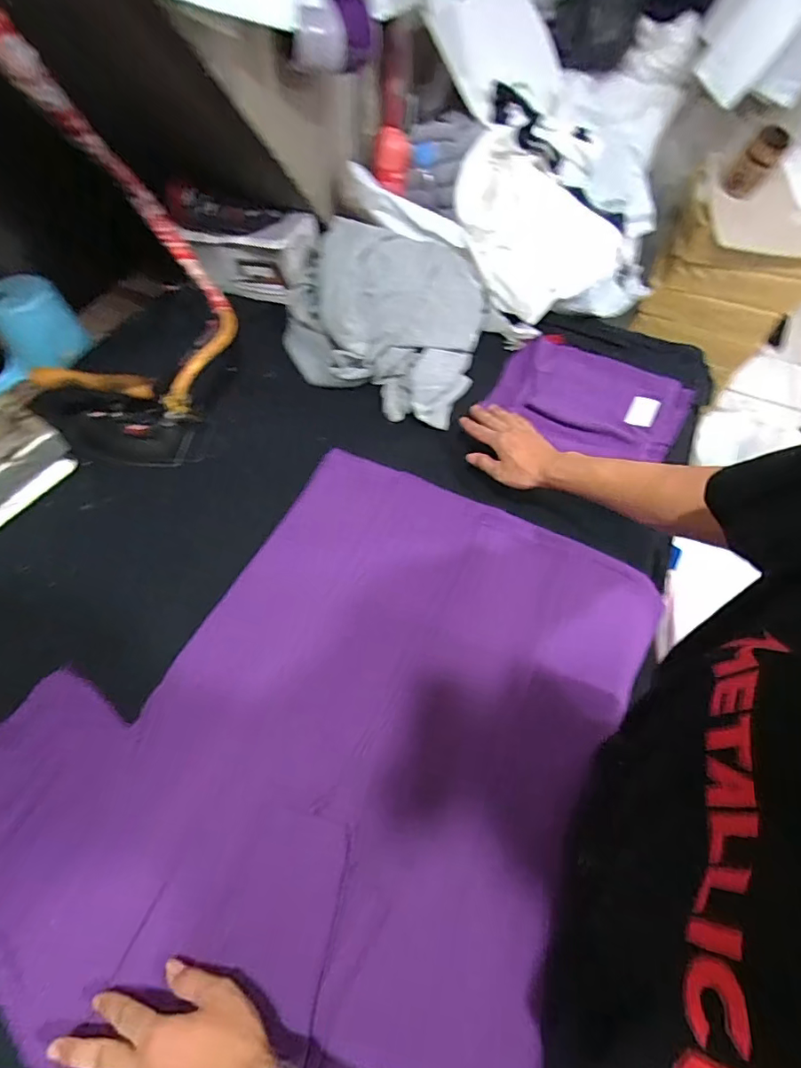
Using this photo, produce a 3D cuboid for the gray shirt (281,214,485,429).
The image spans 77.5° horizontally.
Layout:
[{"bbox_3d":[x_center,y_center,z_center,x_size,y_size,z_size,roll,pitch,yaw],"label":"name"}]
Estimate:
[{"bbox_3d":[-0.032,-0.360,0.836,0.338,0.145,0.306,9,64,-2],"label":"gray shirt"}]

